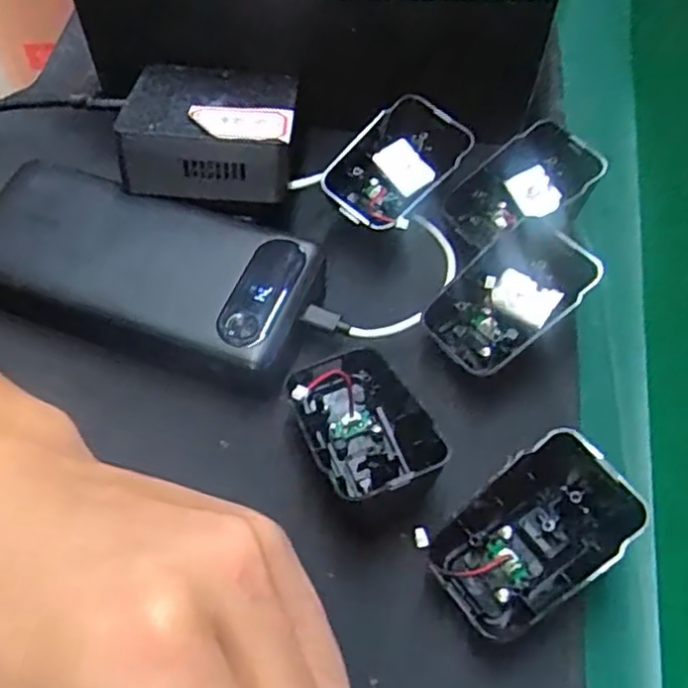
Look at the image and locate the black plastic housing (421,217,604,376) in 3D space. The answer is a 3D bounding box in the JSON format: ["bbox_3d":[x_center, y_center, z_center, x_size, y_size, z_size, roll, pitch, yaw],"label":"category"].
[{"bbox_3d":[0.069,-0.020,0.296,0.068,0.014,0.041,-44,88,12],"label":"black plastic housing"}]

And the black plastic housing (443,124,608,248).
[{"bbox_3d":[0.082,-0.072,0.326,0.067,0.020,0.035,-39,101,18],"label":"black plastic housing"}]

